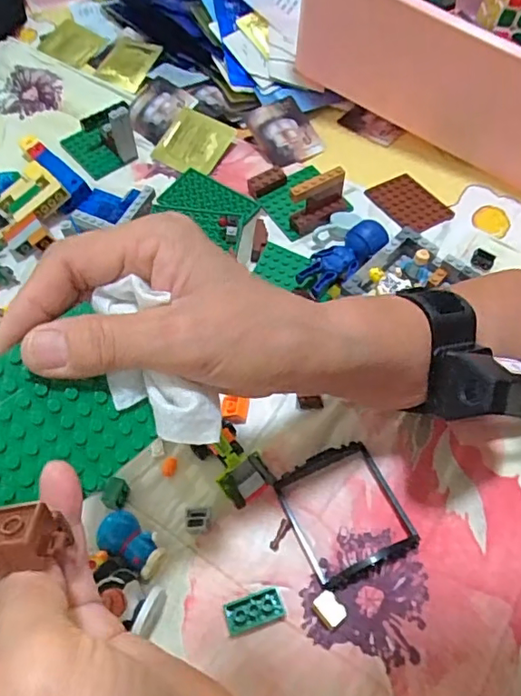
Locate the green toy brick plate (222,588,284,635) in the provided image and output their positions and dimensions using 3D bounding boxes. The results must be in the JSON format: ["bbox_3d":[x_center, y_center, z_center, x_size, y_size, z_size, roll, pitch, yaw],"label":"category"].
[{"bbox_3d":[-0.003,0.145,0.303,0.033,0.008,0.017,-16,59,-10],"label":"green toy brick plate"}]

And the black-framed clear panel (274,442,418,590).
[{"bbox_3d":[0.051,0.096,0.326,0.064,0.017,0.072,-22,60,-13],"label":"black-framed clear panel"}]

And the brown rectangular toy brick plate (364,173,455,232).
[{"bbox_3d":[0.129,-0.126,0.471,0.049,0.005,0.064,-26,61,-16],"label":"brown rectangular toy brick plate"}]

